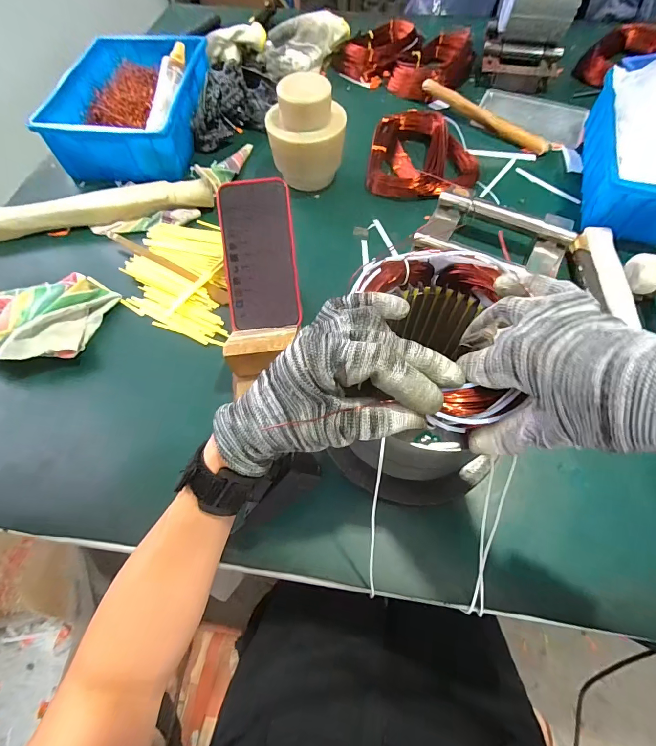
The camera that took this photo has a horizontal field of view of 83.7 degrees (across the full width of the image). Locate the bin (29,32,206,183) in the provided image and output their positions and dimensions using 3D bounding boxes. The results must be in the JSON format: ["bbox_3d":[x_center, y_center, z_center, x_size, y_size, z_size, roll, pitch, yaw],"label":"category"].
[{"bbox_3d":[-0.321,-0.443,0.609,0.205,0.085,0.288,6,62,4],"label":"bin"}]

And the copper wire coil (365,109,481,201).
[{"bbox_3d":[0.152,-0.340,0.575,0.169,0.044,0.147,9,63,6],"label":"copper wire coil"}]

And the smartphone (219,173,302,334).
[{"bbox_3d":[-0.078,-0.132,0.420,0.079,0.015,0.159,-7,104,-11],"label":"smartphone"}]

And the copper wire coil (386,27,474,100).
[{"bbox_3d":[0.206,-0.590,0.707,0.177,0.048,0.099,-37,67,-17],"label":"copper wire coil"}]

